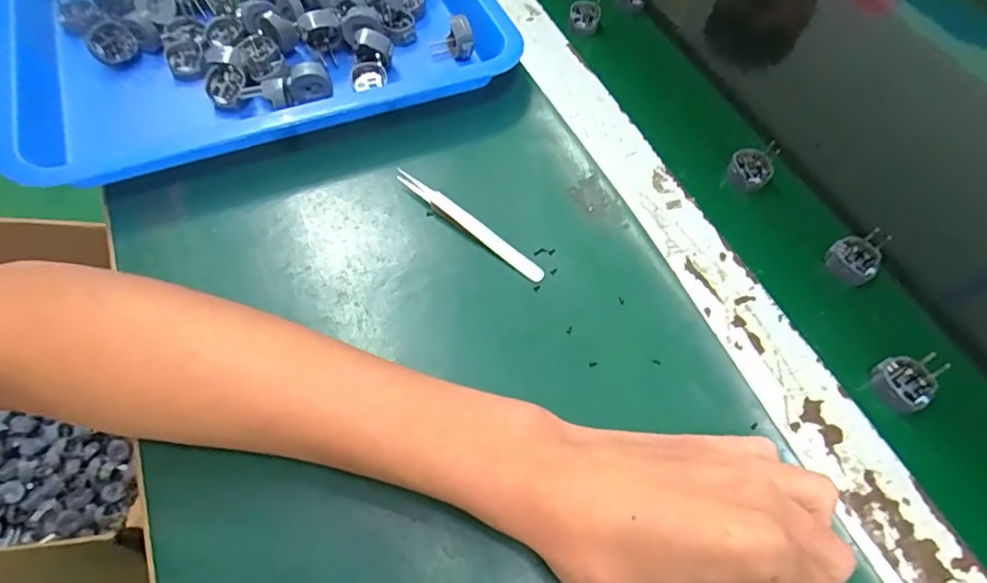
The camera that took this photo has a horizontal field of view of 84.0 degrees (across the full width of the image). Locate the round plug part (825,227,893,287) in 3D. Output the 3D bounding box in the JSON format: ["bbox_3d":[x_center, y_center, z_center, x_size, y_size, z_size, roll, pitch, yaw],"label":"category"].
[{"bbox_3d":[0.227,-0.023,0.340,0.029,0.022,0.028,1,59,-2],"label":"round plug part"}]

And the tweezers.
[{"bbox_3d":[-0.017,-0.042,0.334,0.115,0.009,0.011,36,64,18],"label":"tweezers"}]

